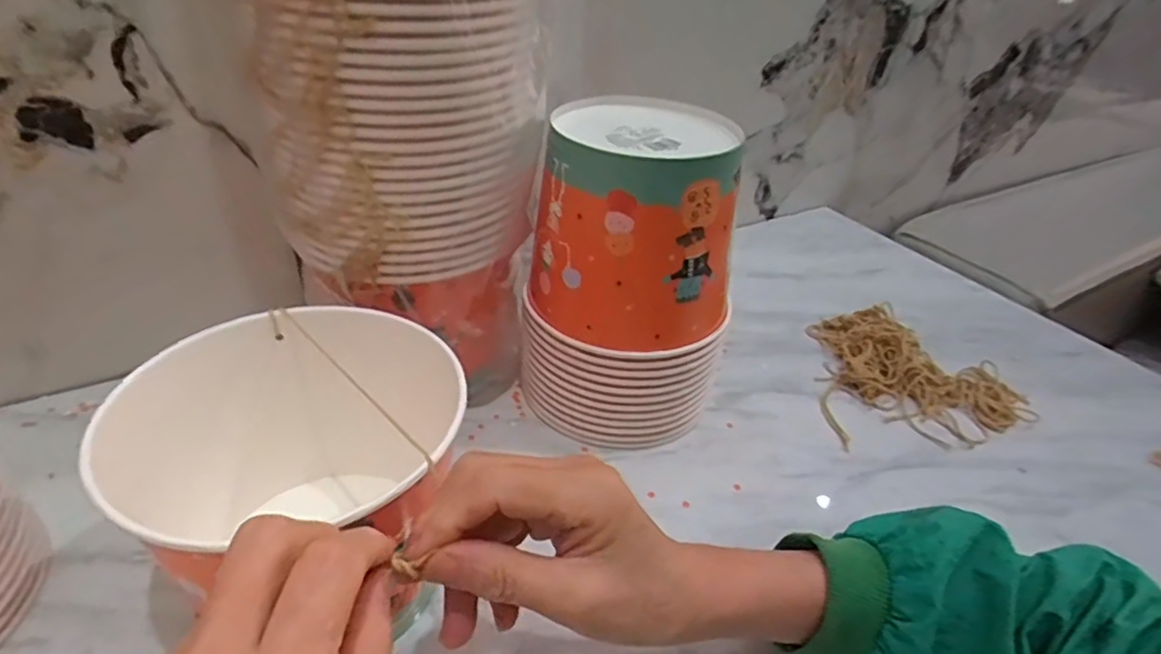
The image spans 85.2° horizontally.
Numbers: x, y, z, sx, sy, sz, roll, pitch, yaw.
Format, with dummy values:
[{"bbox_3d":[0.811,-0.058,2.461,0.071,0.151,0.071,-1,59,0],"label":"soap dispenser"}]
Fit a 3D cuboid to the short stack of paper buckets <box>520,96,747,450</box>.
[{"bbox_3d":[0.036,-0.037,0.474,0.145,0.219,0.140,4,36,-3],"label":"short stack of paper buckets"}]

